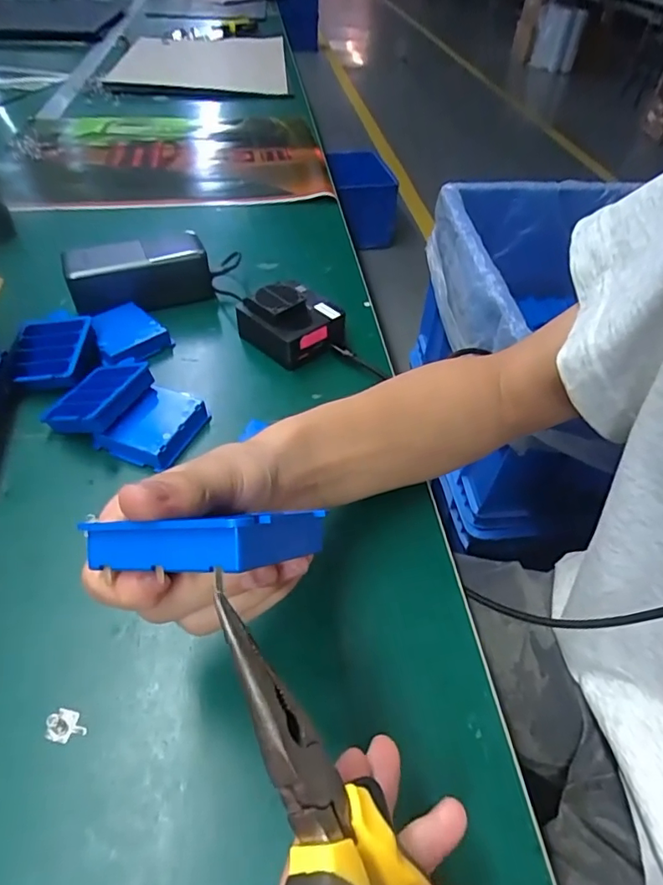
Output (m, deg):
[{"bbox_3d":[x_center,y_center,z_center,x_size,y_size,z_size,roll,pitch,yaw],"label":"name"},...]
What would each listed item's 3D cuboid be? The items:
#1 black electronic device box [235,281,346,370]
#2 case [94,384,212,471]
[{"bbox_3d":[-0.037,-0.112,0.474,0.071,0.052,0.074,-32,56,-28],"label":"black electronic device box"},{"bbox_3d":[-0.136,-0.016,0.398,0.058,0.025,0.072,20,50,15],"label":"case"}]

